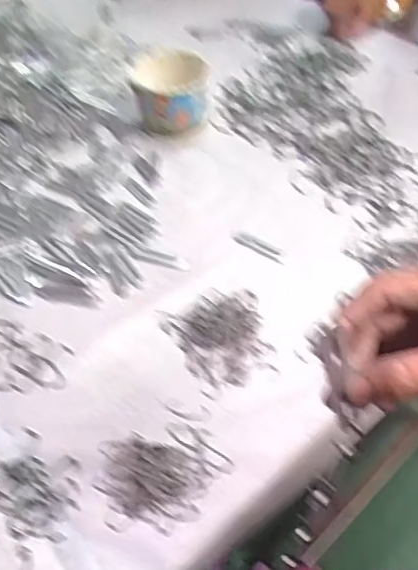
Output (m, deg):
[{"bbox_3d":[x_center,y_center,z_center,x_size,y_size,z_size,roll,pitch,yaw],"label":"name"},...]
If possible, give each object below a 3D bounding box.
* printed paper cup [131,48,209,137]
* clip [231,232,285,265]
[{"bbox_3d":[-0.047,-0.237,0.713,0.090,0.070,0.100,-4,52,-2],"label":"printed paper cup"},{"bbox_3d":[0.051,-0.039,0.599,0.062,0.004,0.016,29,57,22],"label":"clip"}]

